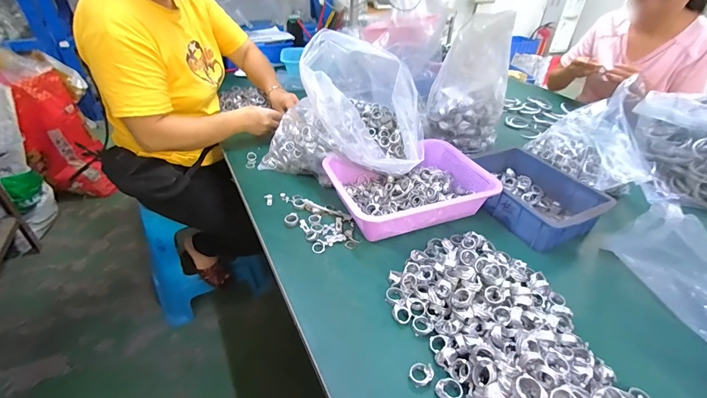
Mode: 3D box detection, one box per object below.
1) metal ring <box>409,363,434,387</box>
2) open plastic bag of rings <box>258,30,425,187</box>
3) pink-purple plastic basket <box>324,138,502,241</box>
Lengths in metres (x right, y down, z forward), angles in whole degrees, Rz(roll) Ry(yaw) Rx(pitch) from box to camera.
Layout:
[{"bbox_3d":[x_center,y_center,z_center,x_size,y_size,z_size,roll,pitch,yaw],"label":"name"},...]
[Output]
[{"bbox_3d":[0.083,0.216,0.406,0.028,0.010,0.027,2,38,-2],"label":"metal ring"},{"bbox_3d":[-0.002,-0.174,0.689,0.347,0.266,0.220,25,43,26],"label":"open plastic bag of rings"},{"bbox_3d":[0.105,-0.024,0.666,0.291,0.076,0.205,-13,40,-20],"label":"pink-purple plastic basket"}]

